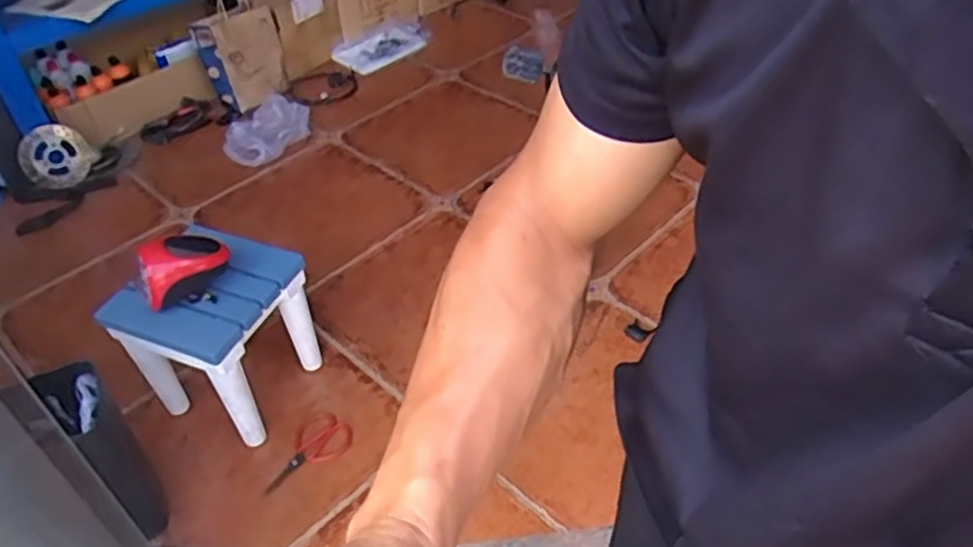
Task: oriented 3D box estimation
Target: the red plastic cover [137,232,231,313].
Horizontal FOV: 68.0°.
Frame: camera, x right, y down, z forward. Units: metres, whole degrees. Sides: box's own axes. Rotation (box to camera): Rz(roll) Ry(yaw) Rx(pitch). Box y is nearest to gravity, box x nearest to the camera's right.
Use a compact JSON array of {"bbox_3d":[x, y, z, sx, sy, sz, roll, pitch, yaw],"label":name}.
[{"bbox_3d":[-0.518,-0.019,1.229,0.151,0.084,0.076,-29,48,-25],"label":"red plastic cover"}]

